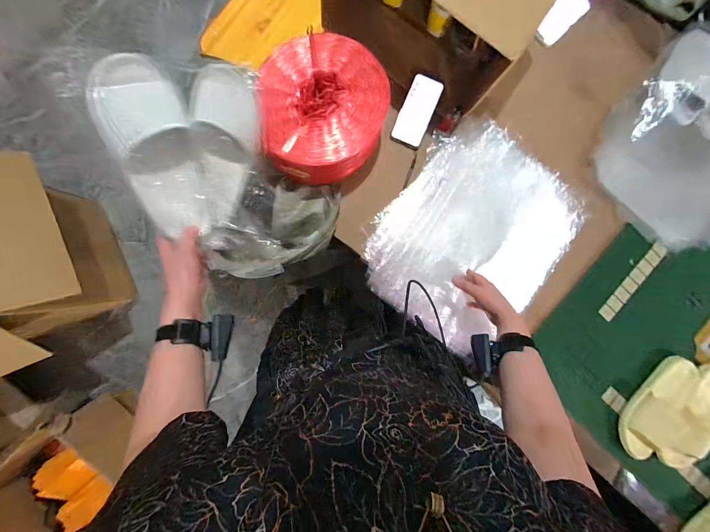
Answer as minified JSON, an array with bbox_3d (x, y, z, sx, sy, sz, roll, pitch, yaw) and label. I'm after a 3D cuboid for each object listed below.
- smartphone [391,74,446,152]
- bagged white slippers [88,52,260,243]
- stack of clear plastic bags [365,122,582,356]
[{"bbox_3d":[0.149,-0.369,0.730,0.076,0.009,0.160,22,97,1],"label":"smartphone"},{"bbox_3d":[-0.257,-0.185,0.486,0.249,0.075,0.260,-19,109,-38],"label":"bagged white slippers"},{"bbox_3d":[0.279,-0.076,0.723,0.400,0.047,0.476,36,87,-1],"label":"stack of clear plastic bags"}]

